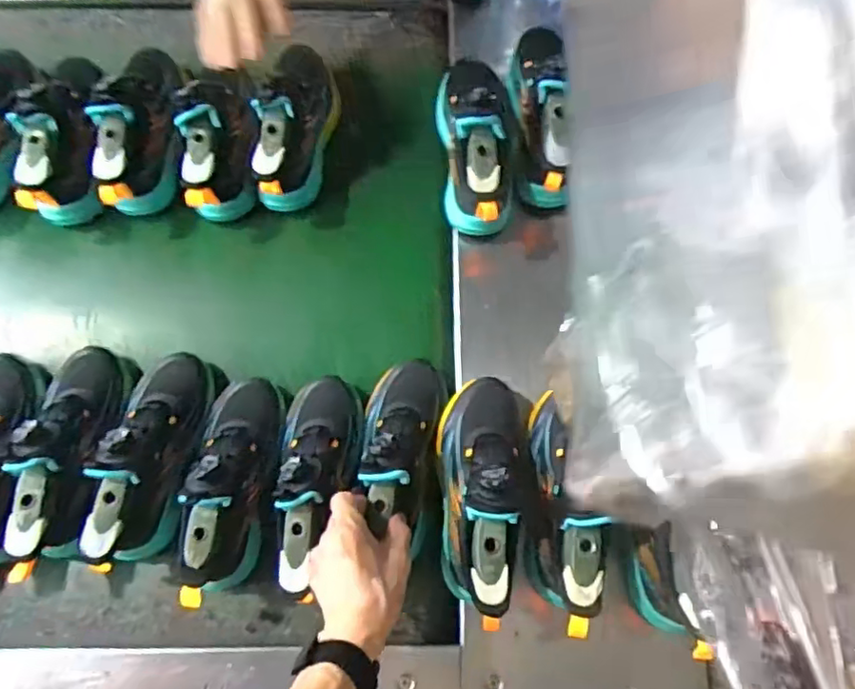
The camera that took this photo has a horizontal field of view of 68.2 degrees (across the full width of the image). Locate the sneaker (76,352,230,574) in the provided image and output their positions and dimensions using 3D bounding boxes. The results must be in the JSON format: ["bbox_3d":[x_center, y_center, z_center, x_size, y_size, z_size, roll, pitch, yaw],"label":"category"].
[{"bbox_3d":[-0.289,0.108,0.646,0.087,0.112,0.233,12,63,4],"label":"sneaker"}]

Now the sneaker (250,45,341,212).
[{"bbox_3d":[-0.162,-0.278,0.755,0.082,0.105,0.231,8,76,3],"label":"sneaker"}]

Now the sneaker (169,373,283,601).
[{"bbox_3d":[-0.210,0.134,0.633,0.086,0.124,0.220,11,76,4],"label":"sneaker"}]

